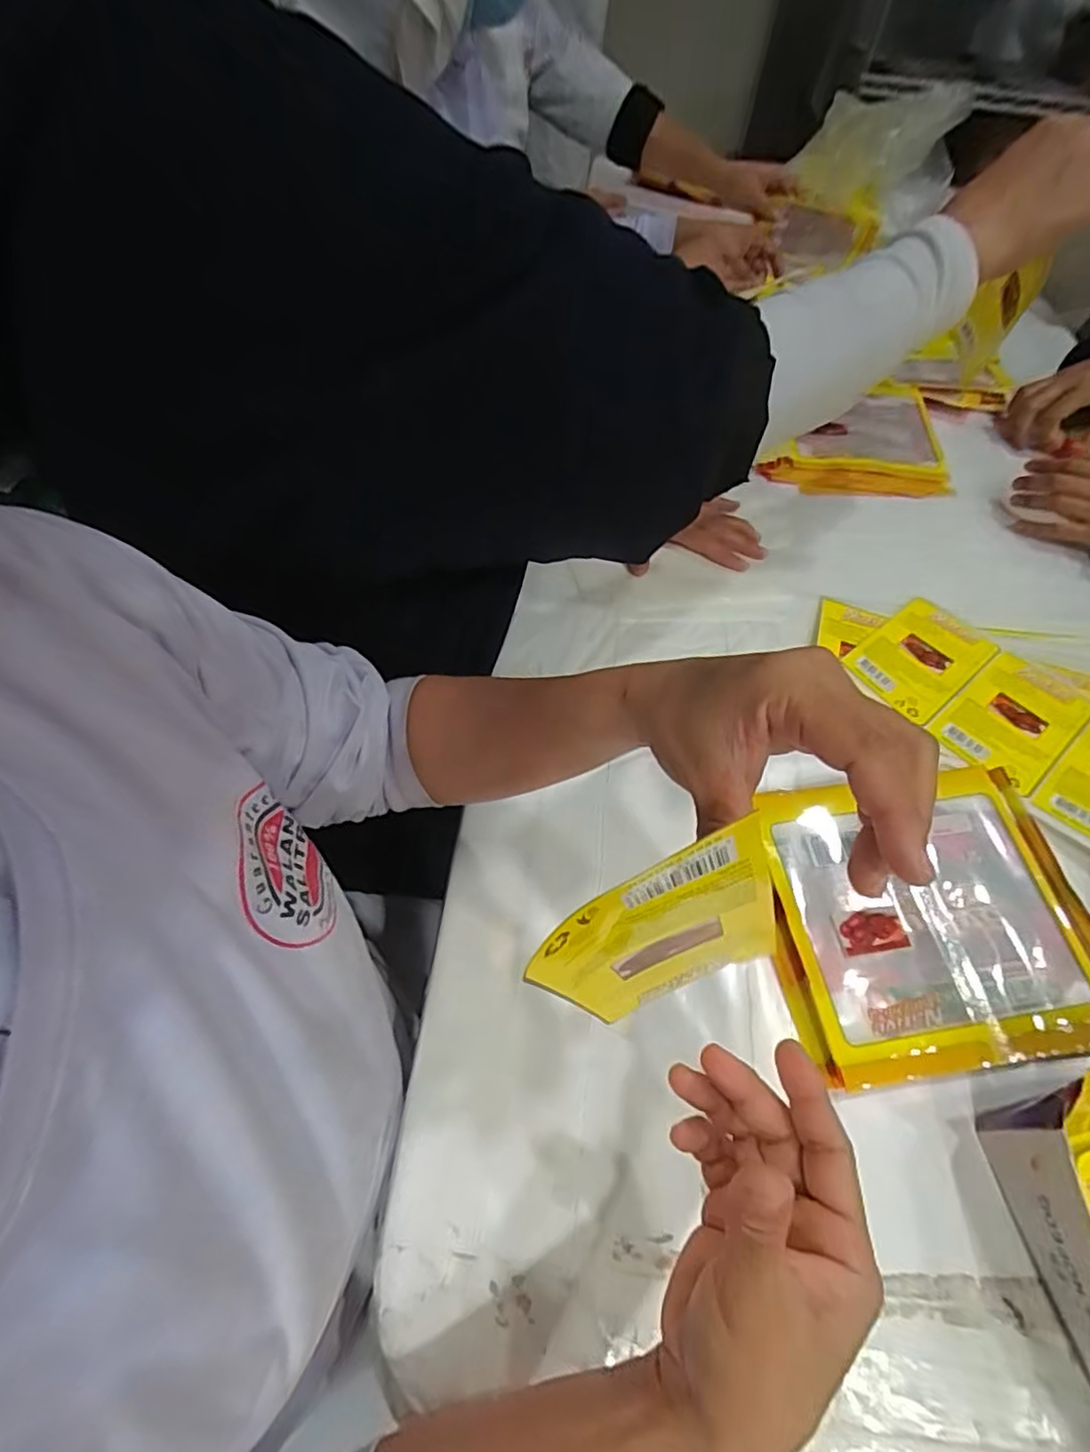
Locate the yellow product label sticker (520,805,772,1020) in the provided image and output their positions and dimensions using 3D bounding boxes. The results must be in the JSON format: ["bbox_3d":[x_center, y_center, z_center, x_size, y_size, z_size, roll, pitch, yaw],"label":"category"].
[{"bbox_3d":[0.045,0.080,0.228,0.080,0.130,0.008,-28,51,1],"label":"yellow product label sticker"}]

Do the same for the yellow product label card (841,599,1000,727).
[{"bbox_3d":[0.328,-0.060,0.551,0.131,0.009,0.085,-35,65,-24],"label":"yellow product label card"}]

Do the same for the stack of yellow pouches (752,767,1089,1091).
[{"bbox_3d":[0.255,0.118,0.401,0.217,0.028,0.175,-4,56,-7],"label":"stack of yellow pouches"}]

